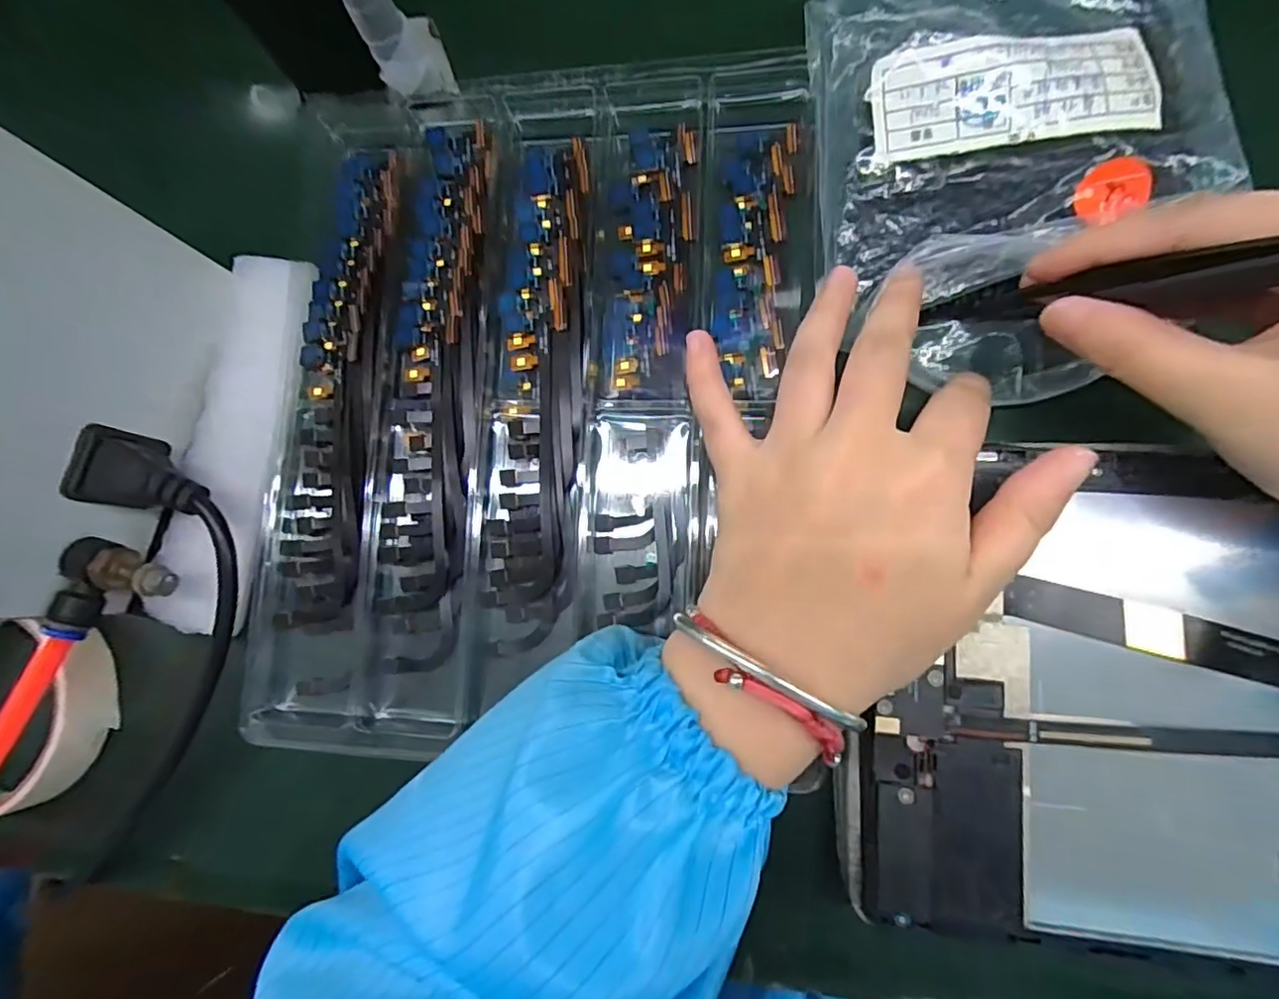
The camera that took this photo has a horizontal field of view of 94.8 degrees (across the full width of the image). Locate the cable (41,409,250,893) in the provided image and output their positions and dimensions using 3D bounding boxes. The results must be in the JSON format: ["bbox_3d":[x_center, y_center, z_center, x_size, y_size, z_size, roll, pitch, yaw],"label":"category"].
[{"bbox_3d":[-0.182,0.050,0.222,0.058,0.034,0.149,3,87,7],"label":"cable"}]

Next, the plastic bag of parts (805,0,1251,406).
[{"bbox_3d":[0.137,-0.122,0.209,0.138,0.023,0.162,-4,86,7],"label":"plastic bag of parts"}]

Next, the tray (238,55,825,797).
[{"bbox_3d":[-0.042,-0.038,0.232,0.201,0.020,0.275,4,87,7],"label":"tray"}]

